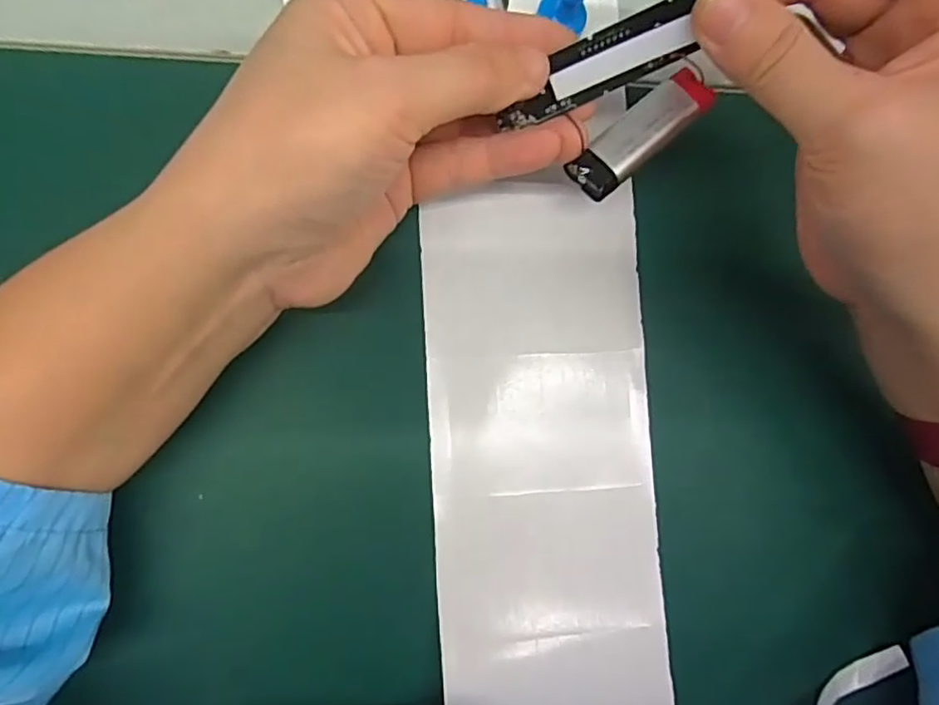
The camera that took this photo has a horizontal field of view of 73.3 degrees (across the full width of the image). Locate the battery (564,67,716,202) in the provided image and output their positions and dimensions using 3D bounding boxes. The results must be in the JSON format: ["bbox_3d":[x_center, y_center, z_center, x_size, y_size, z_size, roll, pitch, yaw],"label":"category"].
[{"bbox_3d":[0.056,-0.072,0.206,0.056,0.006,0.015,-42,93,-10],"label":"battery"}]

